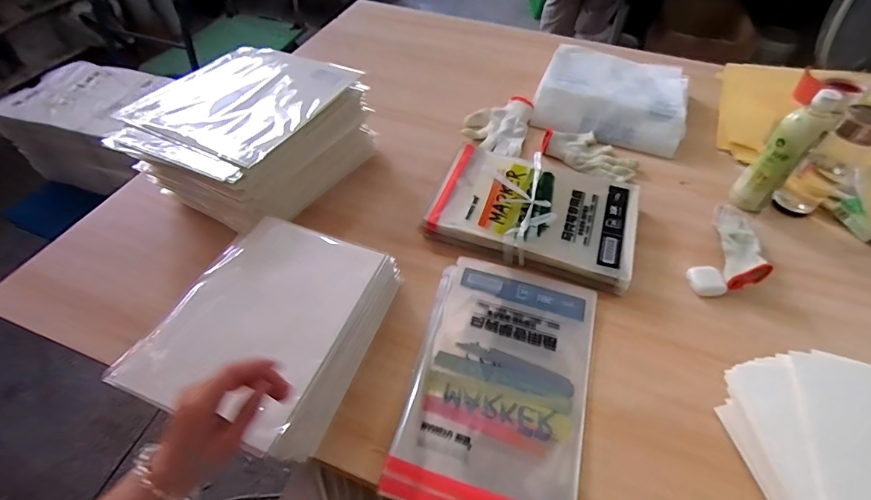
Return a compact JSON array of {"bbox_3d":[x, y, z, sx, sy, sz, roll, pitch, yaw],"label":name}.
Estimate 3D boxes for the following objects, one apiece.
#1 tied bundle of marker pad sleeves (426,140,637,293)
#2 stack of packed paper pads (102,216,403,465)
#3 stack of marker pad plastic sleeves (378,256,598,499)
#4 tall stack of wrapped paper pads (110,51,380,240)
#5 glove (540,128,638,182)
[{"bbox_3d":[0.168,-0.071,0.724,0.332,0.040,0.234,16,53,11],"label":"tied bundle of marker pad sleeves"},{"bbox_3d":[-0.205,0.101,0.540,0.225,0.104,0.261,16,55,14],"label":"stack of packed paper pads"},{"bbox_3d":[0.088,0.165,0.554,0.226,0.017,0.335,13,52,8],"label":"stack of marker pad plastic sleeves"},{"bbox_3d":[-0.327,-0.204,0.759,0.292,0.141,0.356,27,55,19],"label":"tall stack of wrapped paper pads"},{"bbox_3d":[0.305,-0.192,0.838,0.183,0.024,0.112,32,57,22],"label":"glove"}]

